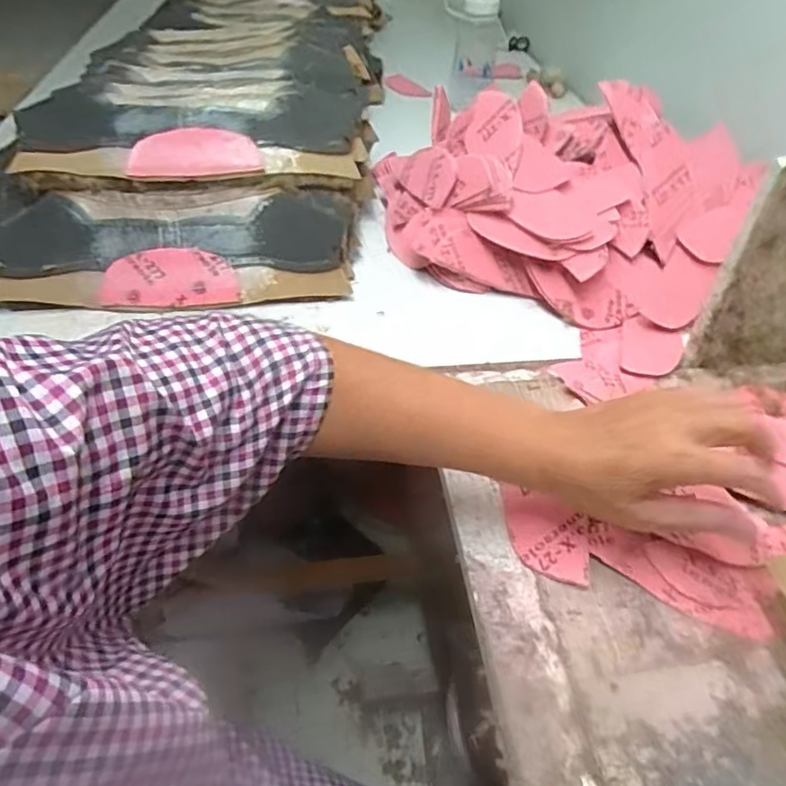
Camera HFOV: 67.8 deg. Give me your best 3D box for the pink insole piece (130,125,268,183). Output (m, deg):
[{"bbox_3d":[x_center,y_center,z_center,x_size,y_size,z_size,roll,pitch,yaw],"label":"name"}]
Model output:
[{"bbox_3d":[-0.210,-0.255,0.624,0.133,0.009,0.068,-7,72,-13],"label":"pink insole piece"}]

